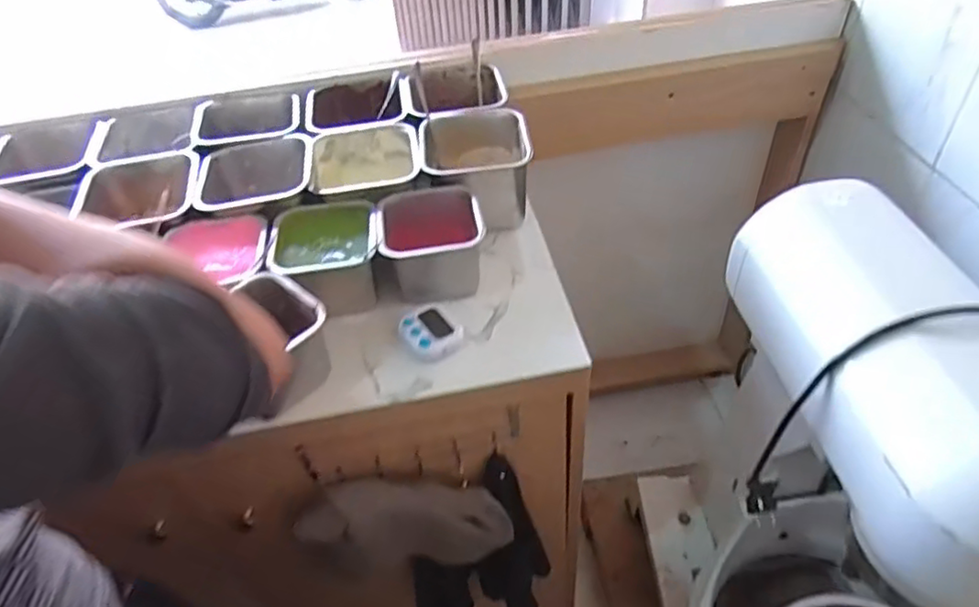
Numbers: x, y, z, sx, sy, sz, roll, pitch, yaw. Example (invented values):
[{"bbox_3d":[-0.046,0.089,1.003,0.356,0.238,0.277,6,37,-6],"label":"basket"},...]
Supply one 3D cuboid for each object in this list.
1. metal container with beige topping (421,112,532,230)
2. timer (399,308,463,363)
[{"bbox_3d":[-0.015,-0.172,0.865,0.137,0.110,0.154,-7,47,0],"label":"metal container with beige topping"},{"bbox_3d":[-0.066,0.036,0.727,0.057,0.020,0.067,-37,54,-25],"label":"timer"}]

